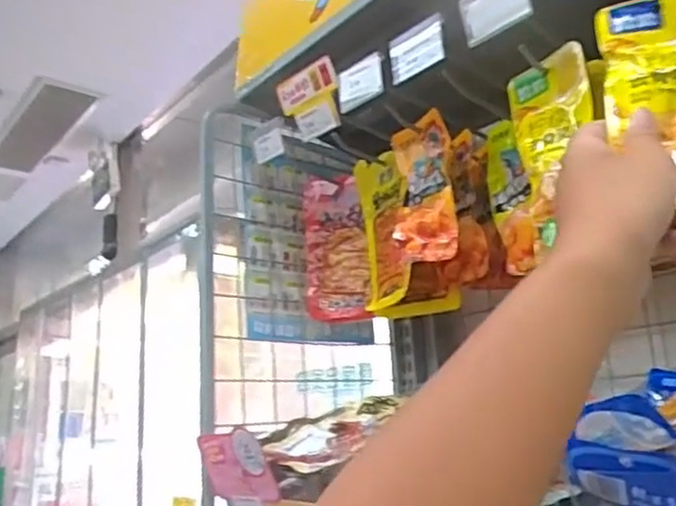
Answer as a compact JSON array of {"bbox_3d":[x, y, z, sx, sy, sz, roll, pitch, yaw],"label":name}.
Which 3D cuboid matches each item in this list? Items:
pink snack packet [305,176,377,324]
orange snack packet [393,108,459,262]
[{"bbox_3d":[-0.006,-0.009,0.844,0.097,0.186,0.033,-13,-17,31],"label":"pink snack packet"},{"bbox_3d":[0.089,-0.068,0.696,0.019,0.154,0.079,7,-11,-44],"label":"orange snack packet"}]

